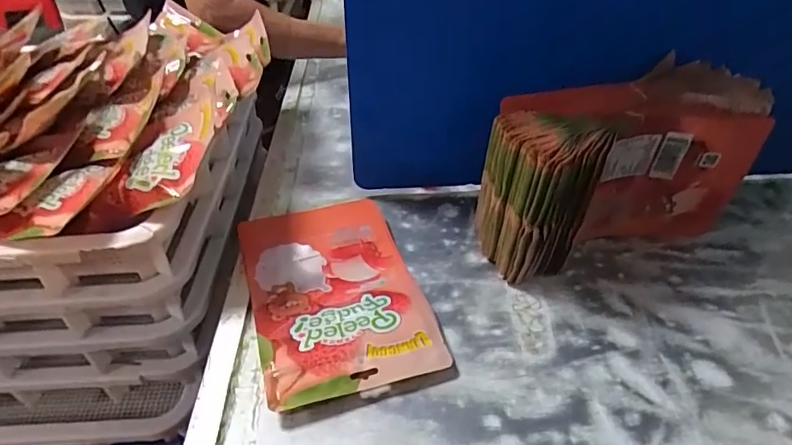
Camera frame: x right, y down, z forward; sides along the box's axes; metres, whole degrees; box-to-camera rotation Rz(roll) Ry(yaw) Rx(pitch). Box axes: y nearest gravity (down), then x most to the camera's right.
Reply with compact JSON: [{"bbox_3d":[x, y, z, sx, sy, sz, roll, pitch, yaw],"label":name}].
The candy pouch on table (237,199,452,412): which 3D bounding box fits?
[{"bbox_3d":[-0.063,0.065,0.524,0.160,0.020,0.252,-12,39,-15],"label":"candy pouch on table"}]

